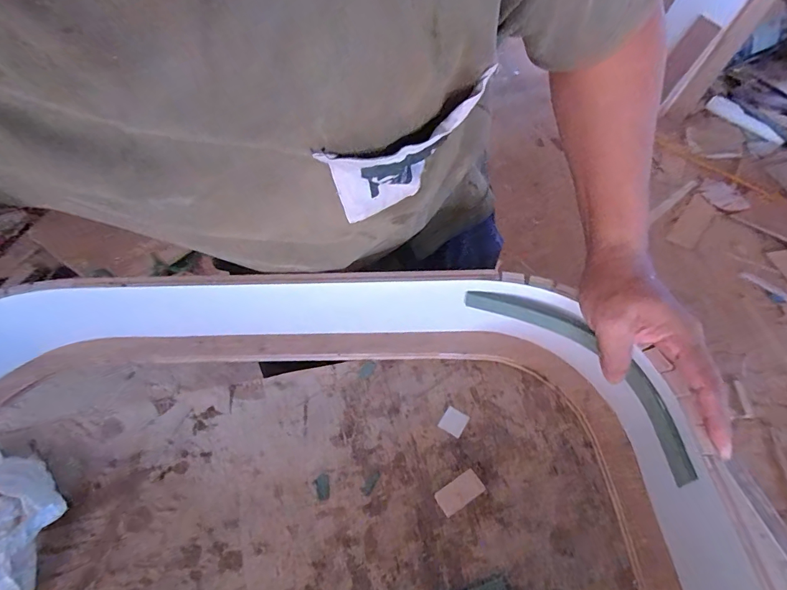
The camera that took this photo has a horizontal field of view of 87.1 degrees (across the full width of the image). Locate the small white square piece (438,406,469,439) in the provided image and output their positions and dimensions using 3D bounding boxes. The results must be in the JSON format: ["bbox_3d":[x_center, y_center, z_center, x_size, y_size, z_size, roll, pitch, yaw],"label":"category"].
[{"bbox_3d":[0.060,0.126,0.413,0.023,0.004,0.026,27,58,21],"label":"small white square piece"}]

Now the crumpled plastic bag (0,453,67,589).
[{"bbox_3d":[-0.323,0.180,0.351,0.054,0.045,0.165,-32,57,-21],"label":"crumpled plastic bag"}]

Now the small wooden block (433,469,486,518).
[{"bbox_3d":[0.059,0.175,0.368,0.042,0.004,0.023,-27,56,-18],"label":"small wooden block"}]

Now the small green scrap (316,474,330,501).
[{"bbox_3d":[-0.065,0.175,0.377,0.012,0.004,0.022,-11,53,-6],"label":"small green scrap"}]

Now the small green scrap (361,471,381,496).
[{"bbox_3d":[-0.020,0.170,0.376,0.009,0.004,0.023,26,58,21],"label":"small green scrap"}]

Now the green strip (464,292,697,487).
[{"bbox_3d":[0.161,0.057,0.362,0.056,0.023,0.221,-30,56,-20],"label":"green strip"}]

